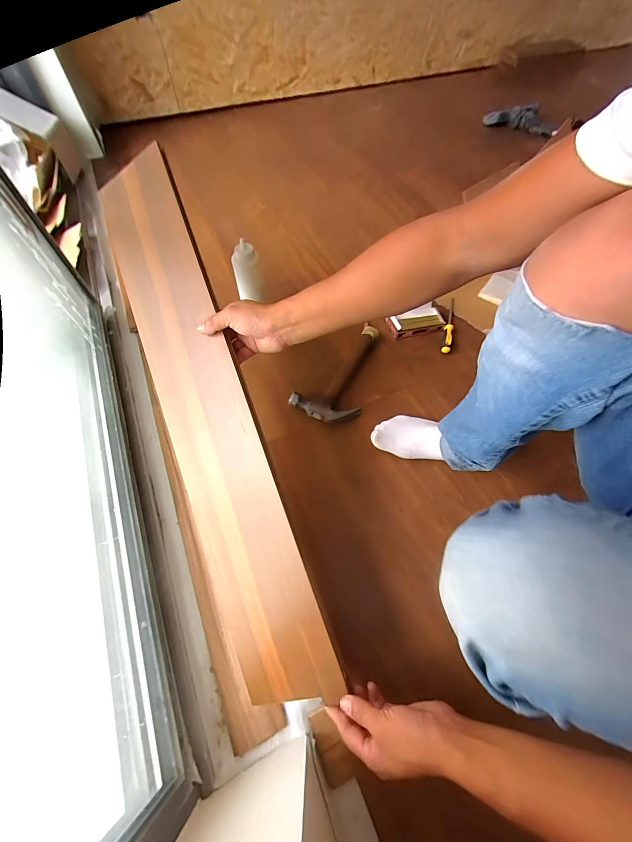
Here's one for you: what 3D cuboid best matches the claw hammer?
[{"bbox_3d":[0.068,-0.114,0.732,0.141,0.046,0.276,25,65,13],"label":"claw hammer"}]

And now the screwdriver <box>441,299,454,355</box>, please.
[{"bbox_3d":[0.346,-0.254,0.817,0.022,0.027,0.202,14,63,8],"label":"screwdriver"}]

